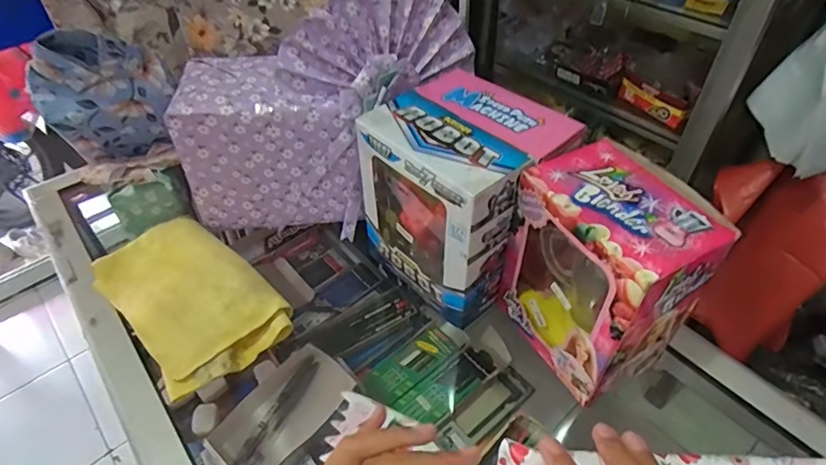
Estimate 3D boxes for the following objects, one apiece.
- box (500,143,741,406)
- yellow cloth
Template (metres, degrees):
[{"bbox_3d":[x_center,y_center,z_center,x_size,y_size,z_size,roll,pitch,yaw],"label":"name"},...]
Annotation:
[{"bbox_3d":[0.132,0.026,0.348,0.085,0.130,0.108,-23,49,-19],"label":"box"},{"bbox_3d":[-0.185,0.050,0.412,0.162,0.025,0.099,35,56,31],"label":"yellow cloth"}]

